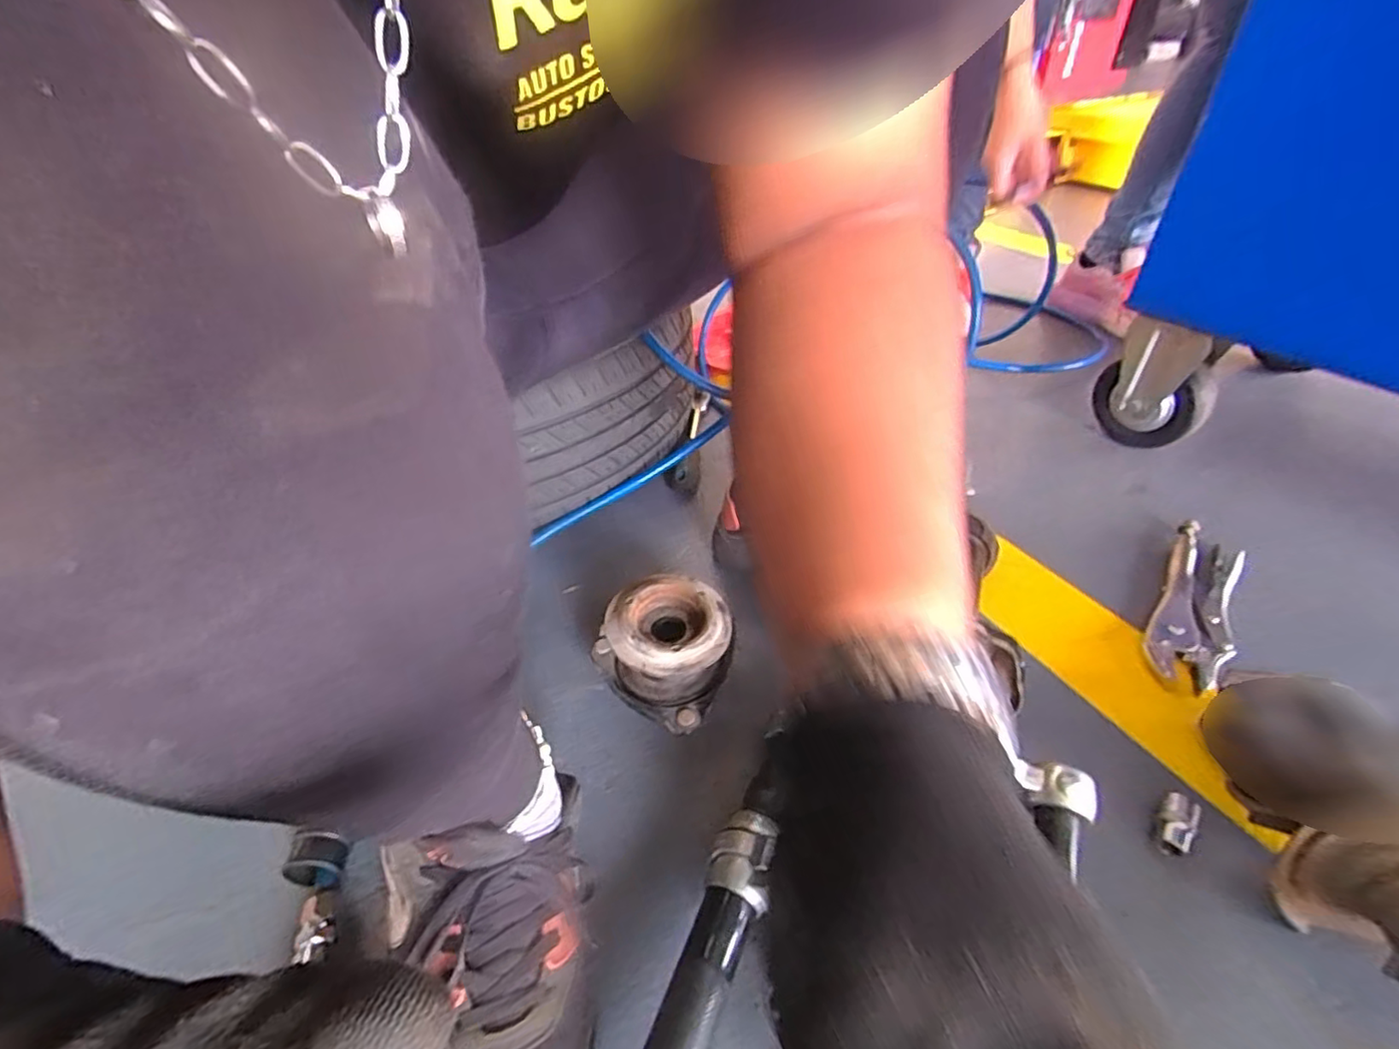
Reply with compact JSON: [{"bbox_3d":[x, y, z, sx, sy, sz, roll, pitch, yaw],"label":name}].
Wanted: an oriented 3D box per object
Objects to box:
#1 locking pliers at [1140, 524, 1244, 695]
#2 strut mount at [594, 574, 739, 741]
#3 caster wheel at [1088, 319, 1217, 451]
[{"bbox_3d":[0.472,0.076,0.572,0.059,0.028,0.210,25,47,29],"label":"locking pliers"},{"bbox_3d":[-0.024,0.113,0.509,0.102,0.091,0.111,-2,40,1],"label":"strut mount"},{"bbox_3d":[0.565,-0.163,0.749,0.060,0.159,0.135,-4,40,-2],"label":"caster wheel"}]

